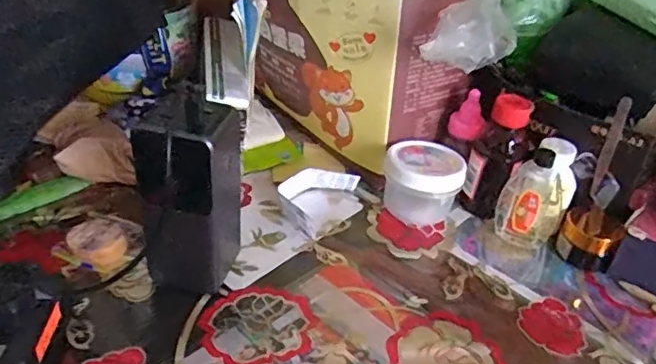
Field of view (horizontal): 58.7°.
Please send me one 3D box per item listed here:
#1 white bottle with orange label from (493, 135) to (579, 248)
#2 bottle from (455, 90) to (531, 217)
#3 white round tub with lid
[{"bbox_3d":[0.169,0.009,0.473,0.050,0.084,0.042,21,37,21],"label":"white bottle with orange label"},{"bbox_3d":[0.139,-0.020,0.493,0.045,0.105,0.040,18,36,17],"label":"bottle"},{"bbox_3d":[0.079,0.001,0.501,0.064,0.052,0.070,4,35,-3],"label":"white round tub with lid"}]

